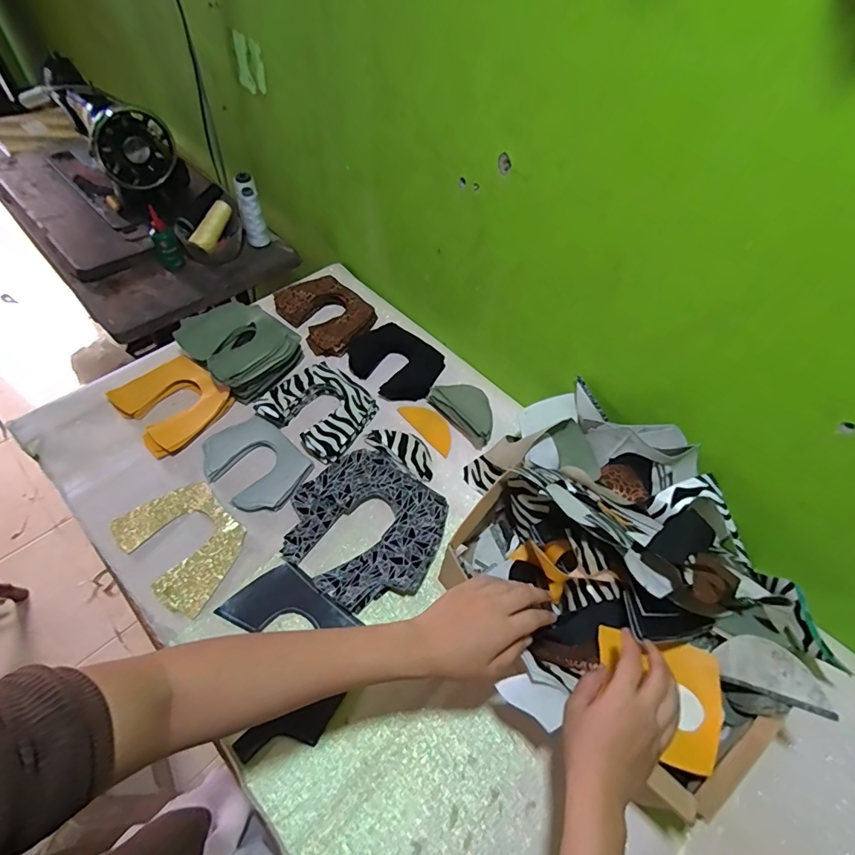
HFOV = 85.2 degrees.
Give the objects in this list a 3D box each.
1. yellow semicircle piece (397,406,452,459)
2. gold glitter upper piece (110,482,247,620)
[{"bbox_3d":[0.006,-0.003,0.744,0.050,0.005,0.106,-36,65,-26],"label":"yellow semicircle piece"},{"bbox_3d":[-0.316,0.148,0.610,0.169,0.005,0.120,38,60,20],"label":"gold glitter upper piece"}]

